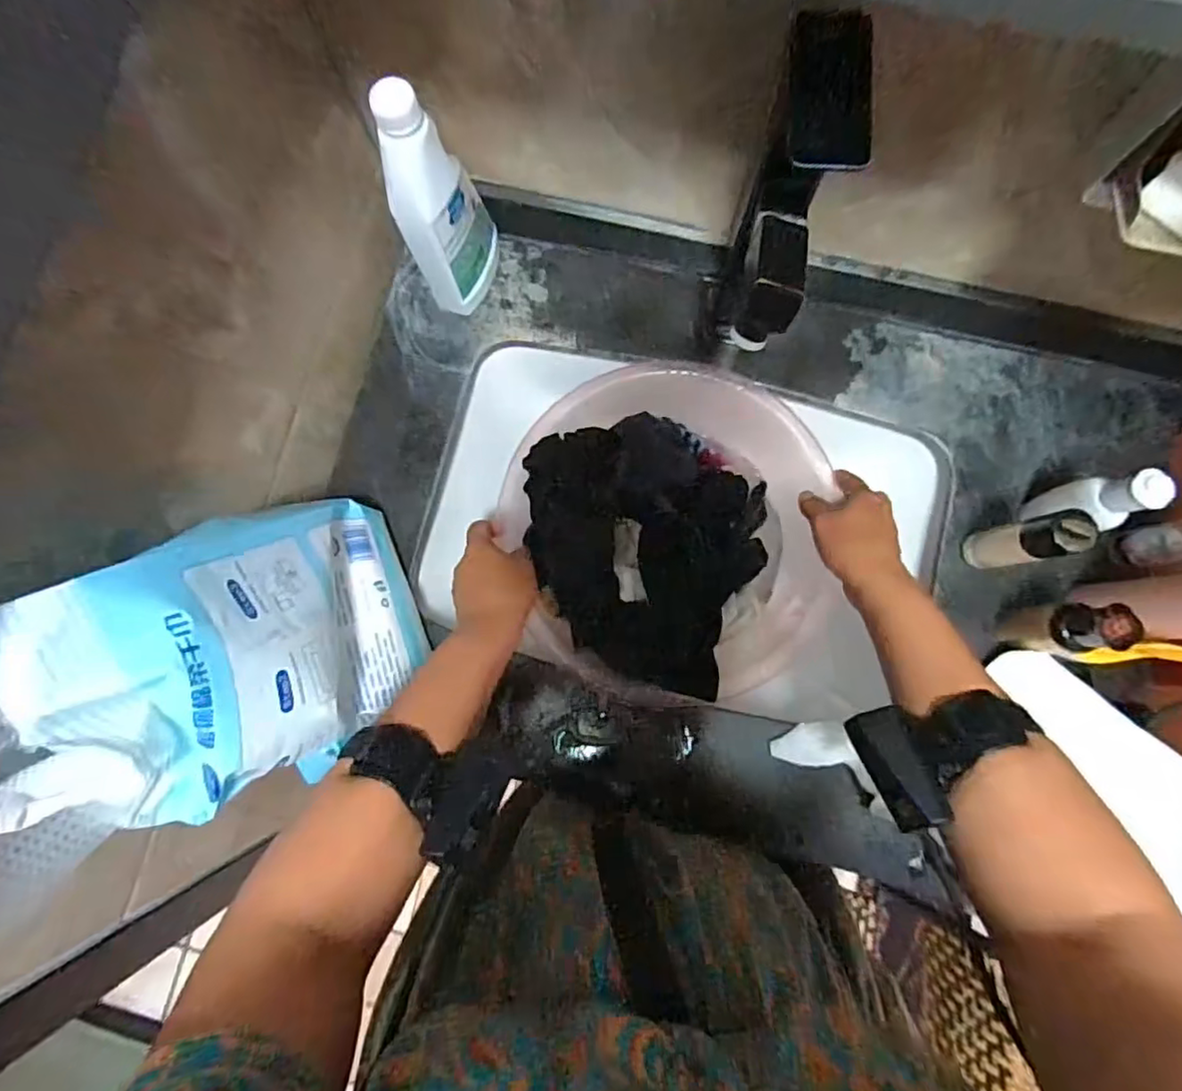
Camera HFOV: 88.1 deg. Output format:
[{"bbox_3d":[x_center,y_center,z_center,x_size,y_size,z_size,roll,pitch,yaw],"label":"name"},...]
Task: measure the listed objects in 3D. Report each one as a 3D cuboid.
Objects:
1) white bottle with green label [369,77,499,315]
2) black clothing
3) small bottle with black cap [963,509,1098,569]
[{"bbox_3d":[-0.126,-0.271,0.506,0.043,0.216,0.089,15,86,5],"label":"white bottle with green label"},{"bbox_3d":[0.049,-0.007,0.602,0.235,0.081,0.228,0,85,4],"label":"black clothing"},{"bbox_3d":[0.344,-0.002,0.497,0.037,0.125,0.033,-13,84,3],"label":"small bottle with black cap"}]

